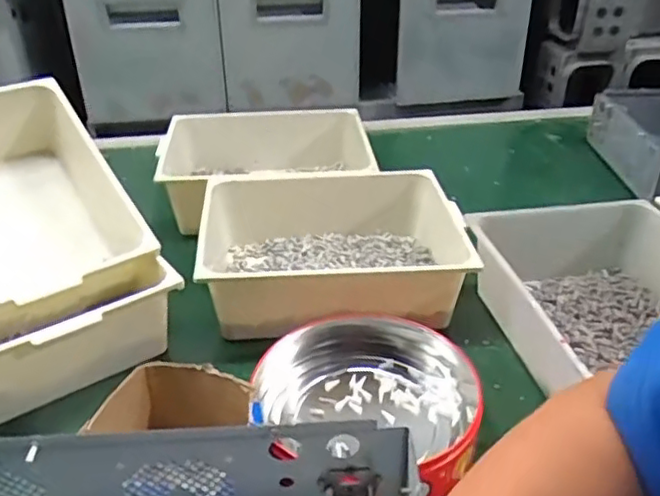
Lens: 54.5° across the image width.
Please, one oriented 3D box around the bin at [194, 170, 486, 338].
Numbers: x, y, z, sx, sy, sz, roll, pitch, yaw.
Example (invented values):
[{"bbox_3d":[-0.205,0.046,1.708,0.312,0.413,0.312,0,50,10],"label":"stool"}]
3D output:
[{"bbox_3d":[0.001,-0.001,0.933,0.364,0.108,0.289,-3,32,-3],"label":"bin"}]

